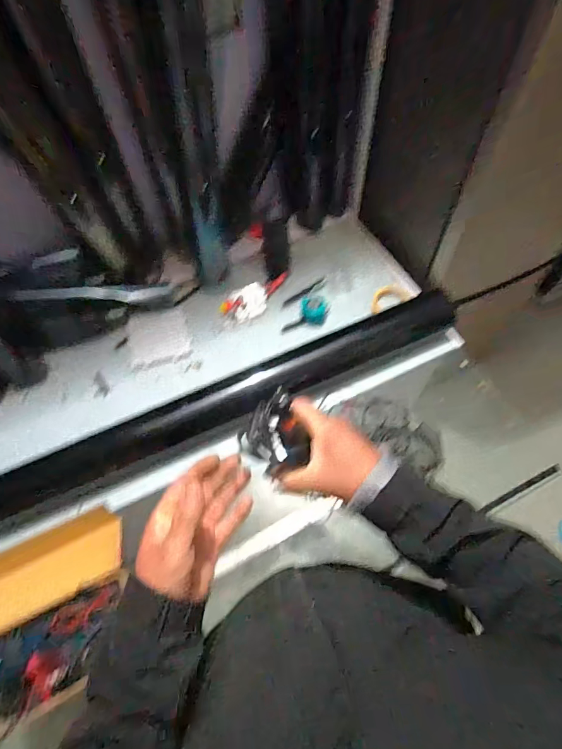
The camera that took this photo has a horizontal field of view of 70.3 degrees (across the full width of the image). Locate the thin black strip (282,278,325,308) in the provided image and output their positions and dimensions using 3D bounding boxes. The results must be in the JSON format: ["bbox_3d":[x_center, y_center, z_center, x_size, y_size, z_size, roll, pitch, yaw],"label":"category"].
[{"bbox_3d":[0.062,-0.223,1.068,0.133,0.011,0.016,-30,65,-13],"label":"thin black strip"}]

